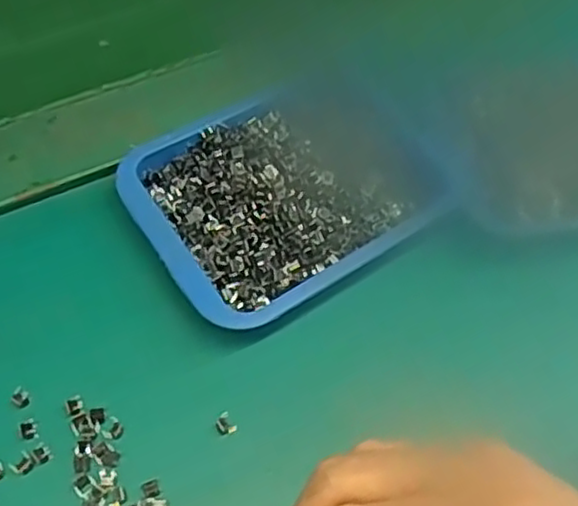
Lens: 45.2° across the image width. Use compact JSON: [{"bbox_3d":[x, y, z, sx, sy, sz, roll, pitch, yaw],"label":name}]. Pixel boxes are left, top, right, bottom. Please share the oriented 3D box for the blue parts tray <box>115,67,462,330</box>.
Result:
[{"bbox_3d":[0.002,-0.034,0.364,0.157,0.030,0.116,-29,64,-21],"label":"blue parts tray"}]

